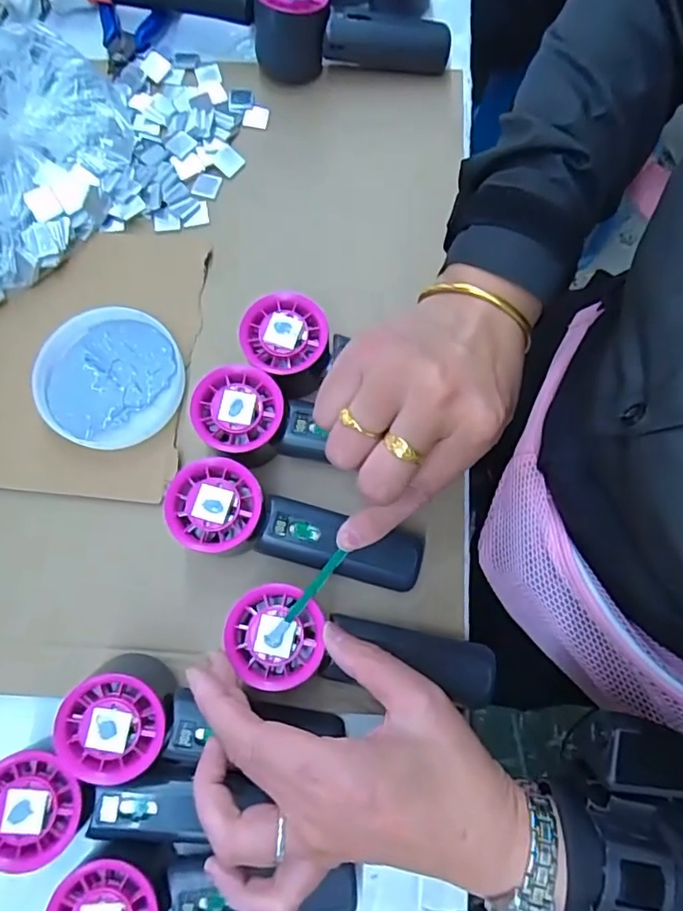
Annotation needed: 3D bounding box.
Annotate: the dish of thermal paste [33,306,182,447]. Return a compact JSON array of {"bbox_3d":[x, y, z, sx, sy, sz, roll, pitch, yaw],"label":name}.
[{"bbox_3d":[-0.164,-0.055,0.395,0.099,0.012,0.097,0,76,-1],"label":"dish of thermal paste"}]

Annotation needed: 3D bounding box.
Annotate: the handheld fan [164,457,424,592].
[{"bbox_3d":[-0.028,0.049,0.353,0.157,0.052,0.055,17,77,4],"label":"handheld fan"}]

